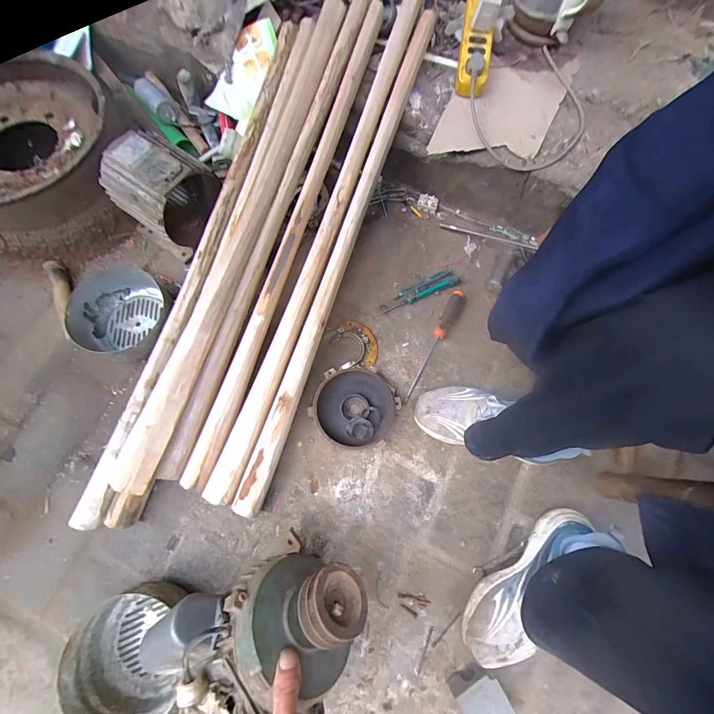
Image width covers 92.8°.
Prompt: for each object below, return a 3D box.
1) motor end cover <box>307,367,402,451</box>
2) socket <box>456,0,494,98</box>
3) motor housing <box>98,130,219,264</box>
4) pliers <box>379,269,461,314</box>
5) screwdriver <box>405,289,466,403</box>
[{"bbox_3d":[-0.004,0.096,0.643,0.149,0.035,0.148,26,75,7],"label":"motor end cover"},{"bbox_3d":[0.229,-0.597,0.652,0.062,0.037,0.189,4,91,0],"label":"socket"},{"bbox_3d":[-0.399,-0.337,0.706,0.175,0.165,0.158,32,76,8],"label":"motor housing"},{"bbox_3d":[0.130,-0.141,0.723,0.180,0.027,0.037,-22,75,-7],"label":"pliers"},{"bbox_3d":[0.158,-0.030,0.679,0.034,0.042,0.253,29,76,8],"label":"screwdriver"}]

